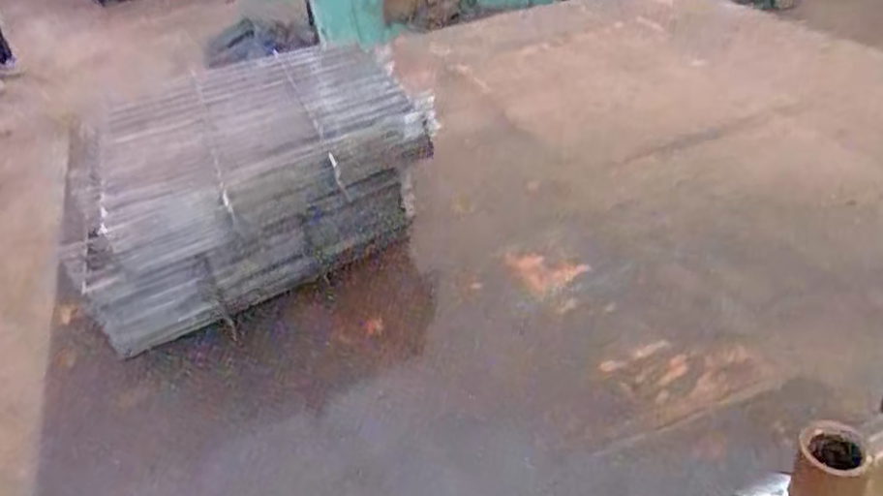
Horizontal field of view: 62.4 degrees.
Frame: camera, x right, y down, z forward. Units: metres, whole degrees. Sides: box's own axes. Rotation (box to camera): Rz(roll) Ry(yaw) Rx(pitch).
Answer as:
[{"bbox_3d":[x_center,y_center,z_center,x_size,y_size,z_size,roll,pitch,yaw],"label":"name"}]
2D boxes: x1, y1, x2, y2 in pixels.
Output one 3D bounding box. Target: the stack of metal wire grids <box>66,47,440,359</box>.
[{"bbox_3d":[-0.217,-0.074,0.858,0.414,0.186,0.265,-16,37,-11],"label":"stack of metal wire grids"}]

